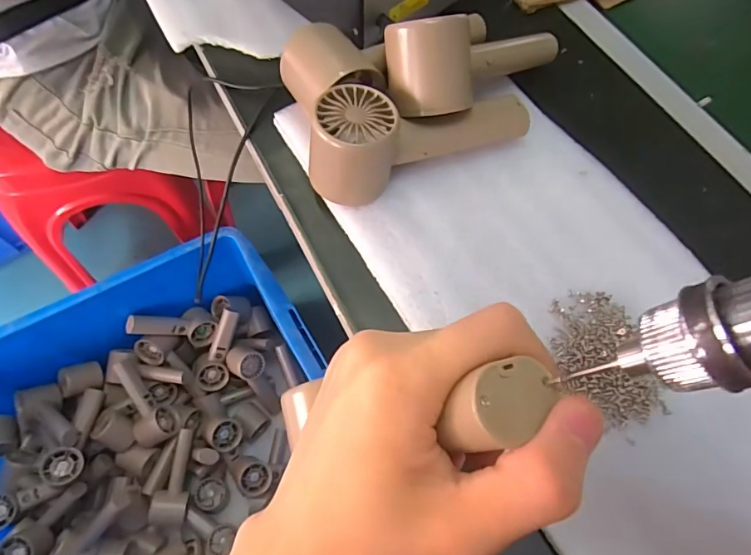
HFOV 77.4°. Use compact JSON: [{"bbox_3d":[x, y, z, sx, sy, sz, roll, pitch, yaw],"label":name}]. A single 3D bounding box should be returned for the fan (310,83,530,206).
[{"bbox_3d":[0.030,-0.104,0.320,0.156,0.053,0.048,-22,68,-13],"label":"fan"}]

